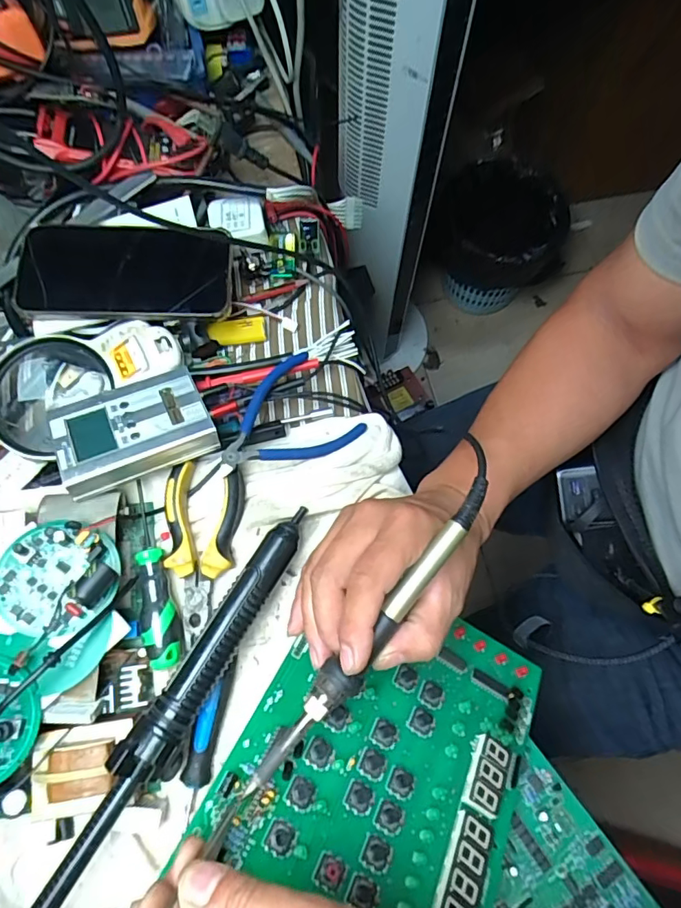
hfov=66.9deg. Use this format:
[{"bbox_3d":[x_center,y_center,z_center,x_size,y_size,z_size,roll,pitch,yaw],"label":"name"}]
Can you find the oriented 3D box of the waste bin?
[{"bbox_3d":[0.342,-0.455,1.136,0.258,0.239,0.249,0,71,-1],"label":"waste bin"}]

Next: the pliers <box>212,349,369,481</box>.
[{"bbox_3d":[-0.045,-0.018,0.388,0.111,0.027,0.082,-42,77,-14],"label":"pliers"}]

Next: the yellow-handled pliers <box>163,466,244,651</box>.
[{"bbox_3d":[-0.102,0.066,0.362,0.053,0.021,0.116,8,71,2],"label":"yellow-handled pliers"}]

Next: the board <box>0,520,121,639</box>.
[{"bbox_3d":[-0.179,0.078,0.324,0.067,0.020,0.069,0,71,-1],"label":"board"}]

